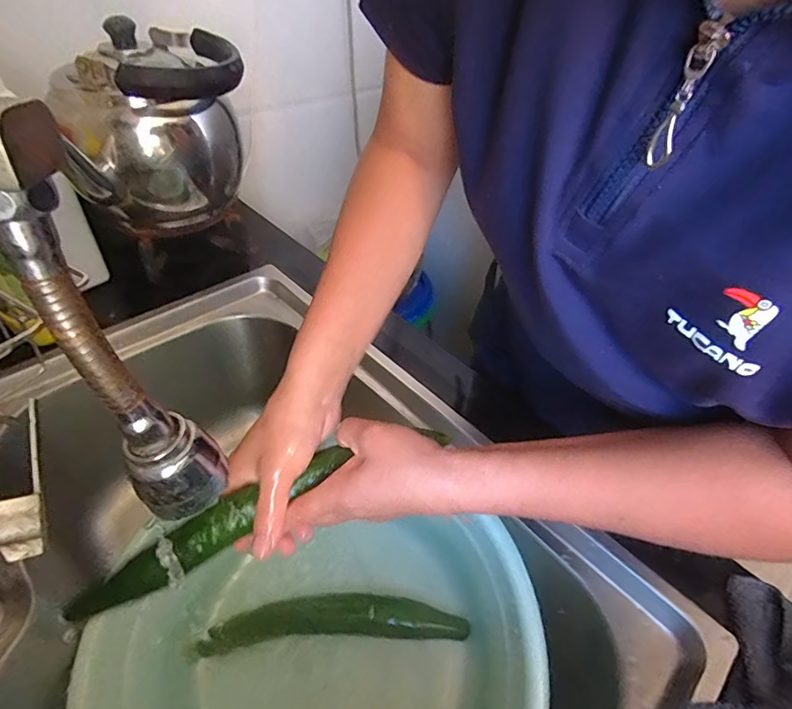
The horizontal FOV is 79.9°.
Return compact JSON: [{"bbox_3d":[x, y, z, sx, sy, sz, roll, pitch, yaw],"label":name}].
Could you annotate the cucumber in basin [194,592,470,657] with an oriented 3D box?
[{"bbox_3d":[-0.063,0.269,0.483,0.262,0.042,0.052,1,45,-6],"label":"cucumber in basin"}]

